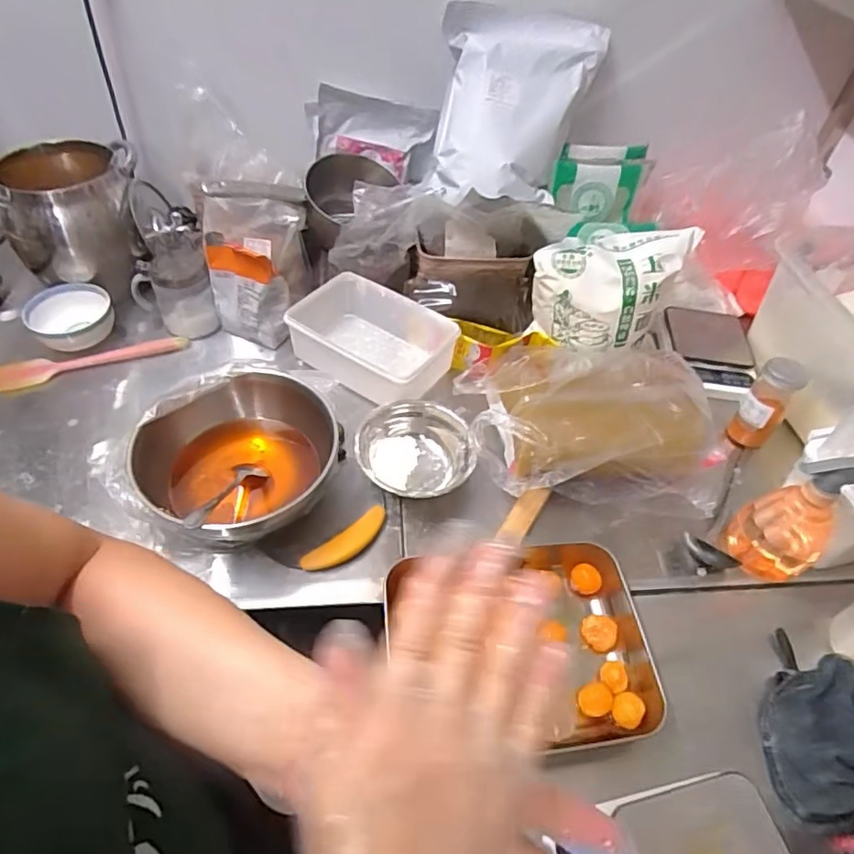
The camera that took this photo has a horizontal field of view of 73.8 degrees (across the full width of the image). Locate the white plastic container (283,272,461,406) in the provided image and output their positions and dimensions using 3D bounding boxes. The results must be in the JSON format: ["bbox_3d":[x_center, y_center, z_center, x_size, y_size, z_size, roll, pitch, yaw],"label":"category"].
[{"bbox_3d":[-0.077,-0.120,0.804,0.209,0.087,0.139,27,51,19],"label":"white plastic container"}]

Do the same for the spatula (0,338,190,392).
[{"bbox_3d":[-0.472,-0.093,0.796,0.258,0.020,0.037,-15,50,-18],"label":"spatula"}]

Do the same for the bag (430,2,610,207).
[{"bbox_3d":[0.128,-0.446,0.798,0.224,0.246,0.063,4,12,-1],"label":"bag"}]

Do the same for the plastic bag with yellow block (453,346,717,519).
[{"bbox_3d":[0.207,-0.014,0.726,0.318,0.100,0.210,3,47,-2],"label":"plastic bag with yellow block"}]

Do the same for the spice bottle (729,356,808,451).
[{"bbox_3d":[0.443,-0.029,0.744,0.054,0.119,0.042,37,55,26],"label":"spice bottle"}]

